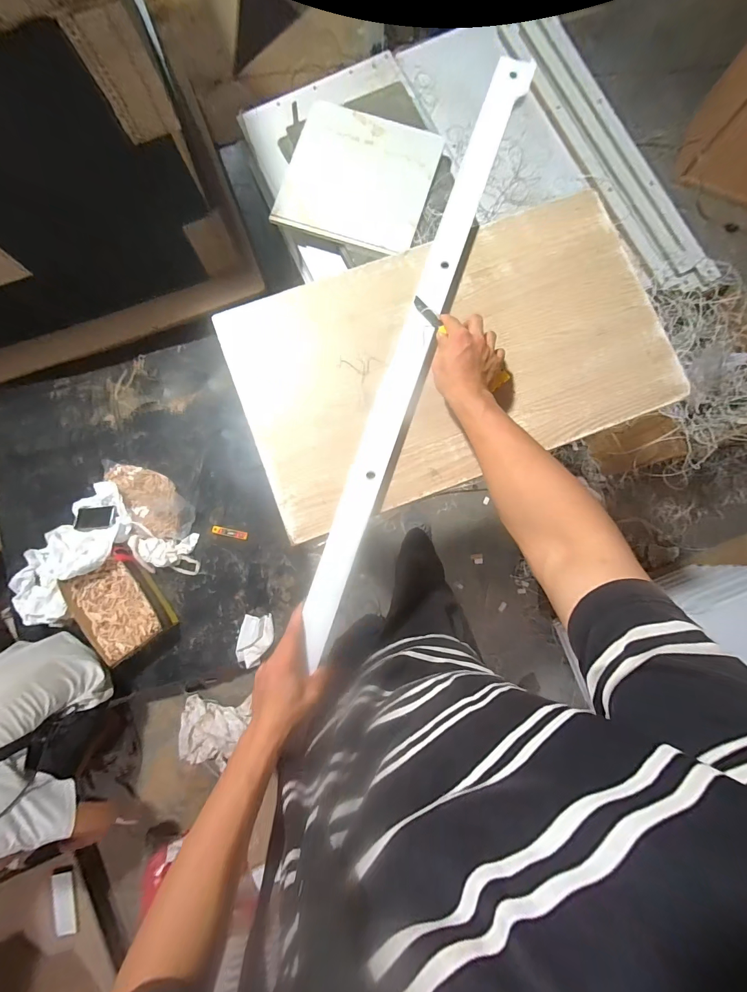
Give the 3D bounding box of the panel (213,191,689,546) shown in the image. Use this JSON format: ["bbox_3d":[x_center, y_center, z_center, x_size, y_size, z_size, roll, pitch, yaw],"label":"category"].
[{"bbox_3d":[0.116,-0.211,0.558,0.641,0.023,0.374,-20,86,-1],"label":"panel"}]

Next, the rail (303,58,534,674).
[{"bbox_3d":[0.065,-0.232,0.544,0.052,0.017,0.955,19,86,1],"label":"rail"}]

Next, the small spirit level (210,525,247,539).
[{"bbox_3d":[-0.540,0.139,1.357,0.133,0.013,0.030,12,84,0],"label":"small spirit level"}]

